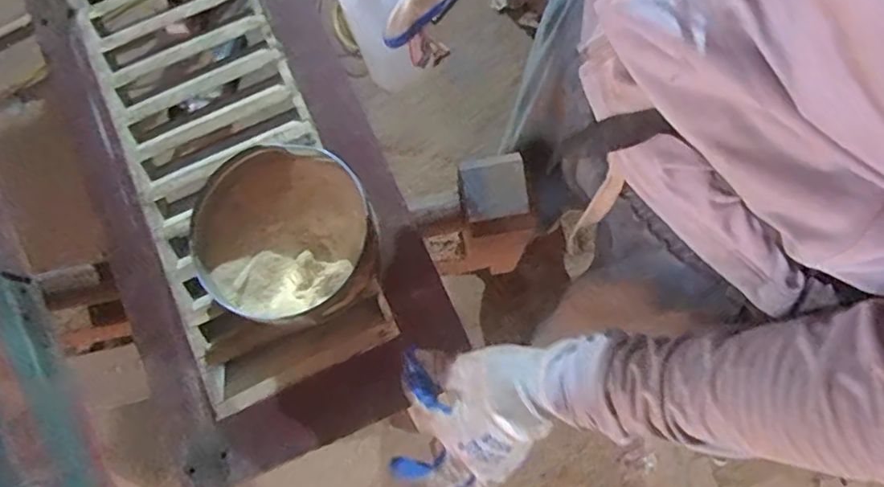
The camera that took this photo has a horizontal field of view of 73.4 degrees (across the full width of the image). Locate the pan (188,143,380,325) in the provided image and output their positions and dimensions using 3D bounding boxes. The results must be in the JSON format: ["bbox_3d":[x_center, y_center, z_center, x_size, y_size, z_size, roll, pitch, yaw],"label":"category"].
[{"bbox_3d":[-0.133,-0.010,0.506,0.153,0.044,0.144,0,76,2],"label":"pan"}]

